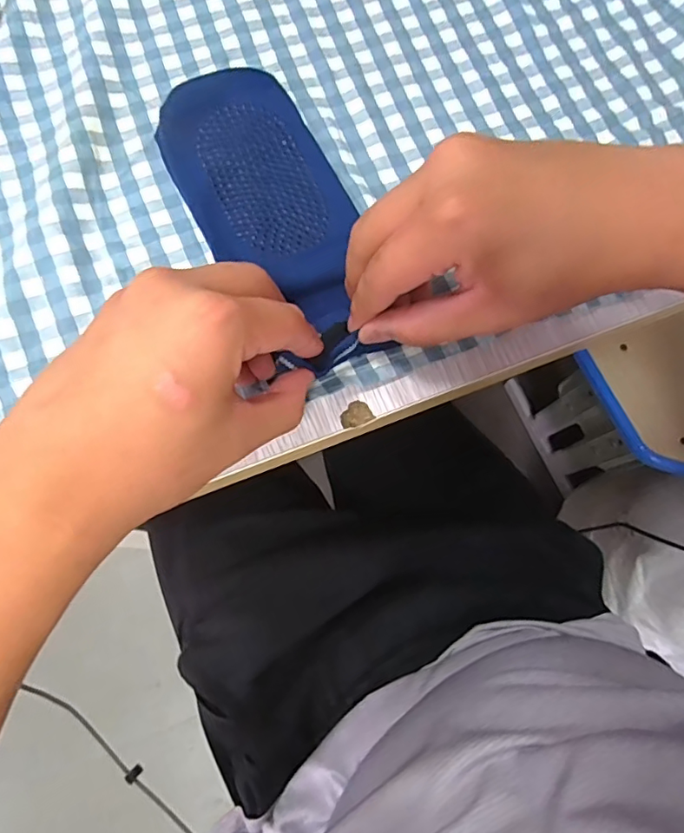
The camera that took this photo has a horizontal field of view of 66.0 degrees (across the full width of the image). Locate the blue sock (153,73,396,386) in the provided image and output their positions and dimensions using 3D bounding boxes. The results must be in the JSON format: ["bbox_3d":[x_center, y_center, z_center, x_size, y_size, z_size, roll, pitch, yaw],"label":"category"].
[{"bbox_3d":[-0.037,-0.116,0.297,0.084,0.013,0.196,-26,77,-8],"label":"blue sock"}]

